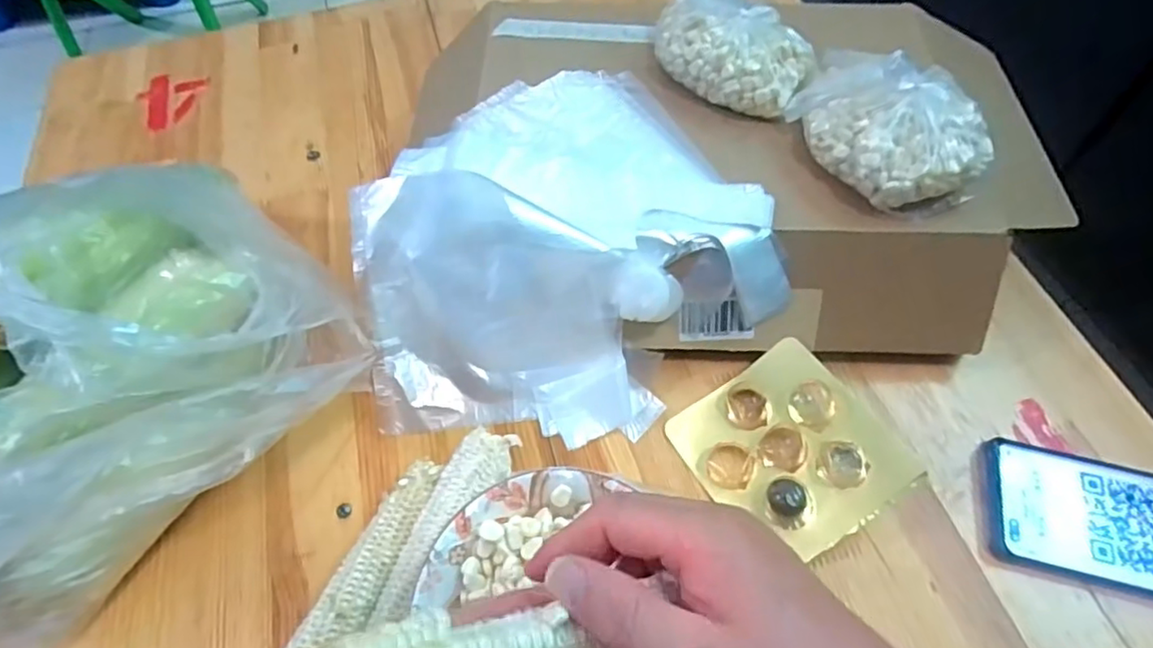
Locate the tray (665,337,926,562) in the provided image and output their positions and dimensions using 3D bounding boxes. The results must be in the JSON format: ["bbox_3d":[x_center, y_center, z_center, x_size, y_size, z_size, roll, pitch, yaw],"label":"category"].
[{"bbox_3d":[0.129,0.075,0.389,0.106,0.023,0.117,-37,60,1],"label":"tray"}]

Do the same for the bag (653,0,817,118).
[{"bbox_3d":[0.109,-0.206,0.451,0.122,0.056,0.069,28,62,19],"label":"bag"}]

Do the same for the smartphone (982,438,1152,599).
[{"bbox_3d":[0.334,0.122,0.378,0.162,0.013,0.078,11,58,9],"label":"smartphone"}]

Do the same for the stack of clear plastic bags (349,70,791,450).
[{"bbox_3d":[-0.020,-0.040,0.431,0.264,0.103,0.232,-33,62,-18],"label":"stack of clear plastic bags"}]

